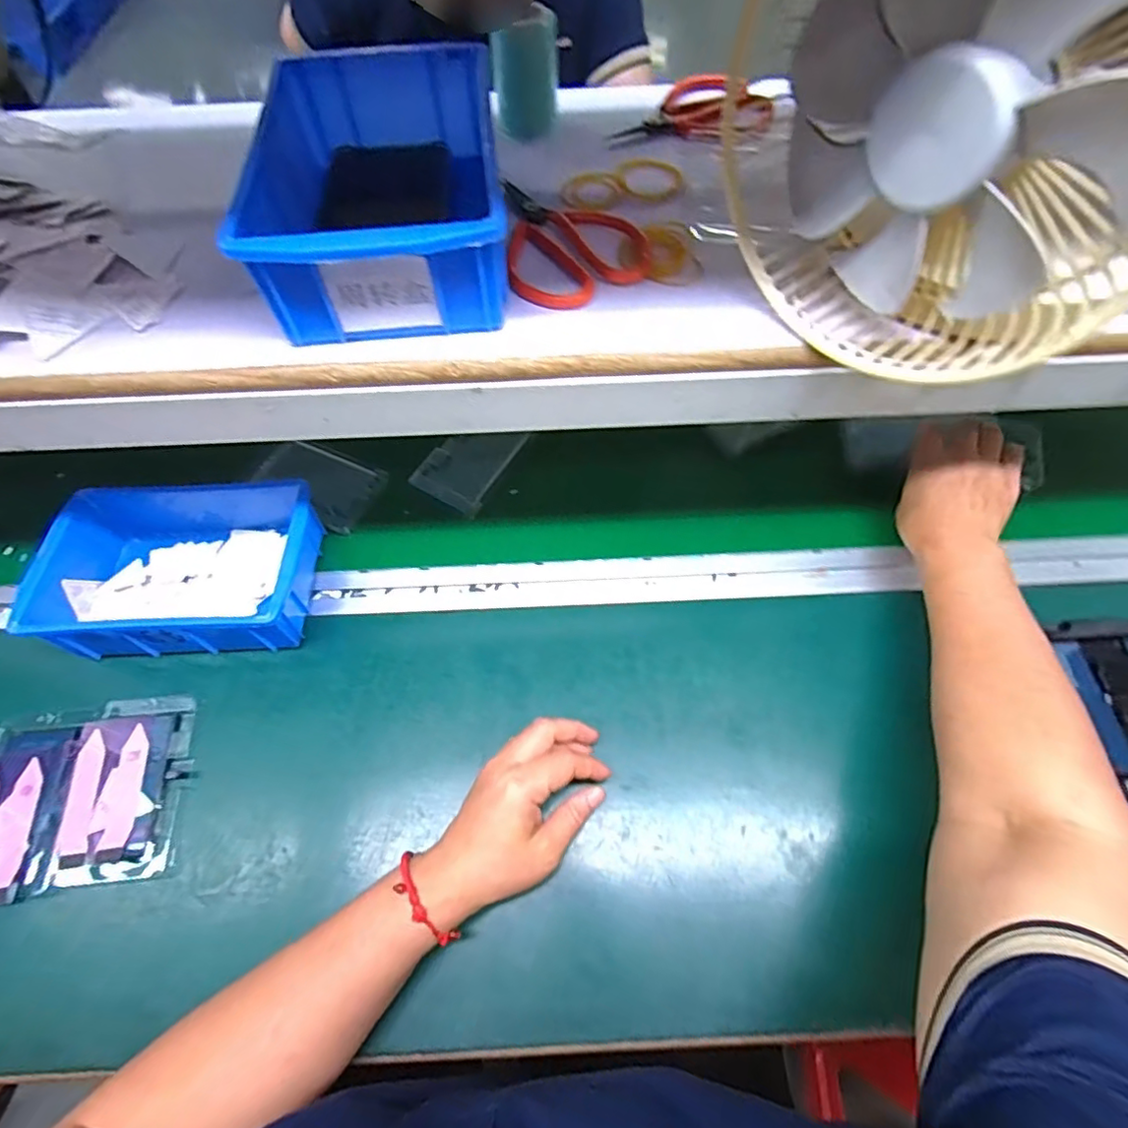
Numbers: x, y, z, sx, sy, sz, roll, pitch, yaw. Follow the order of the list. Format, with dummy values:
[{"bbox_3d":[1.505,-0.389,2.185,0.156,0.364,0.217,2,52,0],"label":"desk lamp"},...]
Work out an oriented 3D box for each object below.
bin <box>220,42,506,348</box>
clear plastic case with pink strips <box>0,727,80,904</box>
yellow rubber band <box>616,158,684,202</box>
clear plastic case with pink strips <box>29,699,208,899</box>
[{"bbox_3d":[-0.103,-0.220,0.340,0.128,0.063,0.200,-5,62,-2],"label":"bin"},{"bbox_3d":[-0.402,0.179,0.418,0.075,0.007,0.117,-7,64,-1],"label":"clear plastic case with pink strips"},{"bbox_3d":[0.058,-0.264,0.396,0.050,0.004,0.043,35,68,18],"label":"yellow rubber band"},{"bbox_3d":[-0.324,0.163,0.428,0.087,0.014,0.126,-5,64,0],"label":"clear plastic case with pink strips"}]

